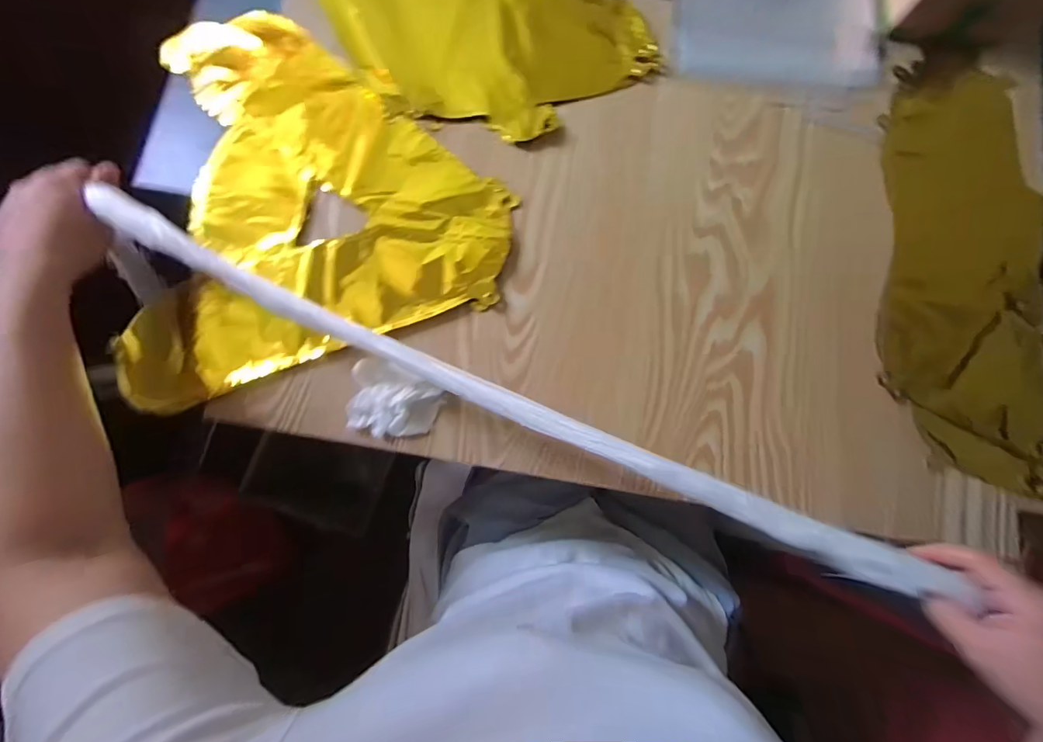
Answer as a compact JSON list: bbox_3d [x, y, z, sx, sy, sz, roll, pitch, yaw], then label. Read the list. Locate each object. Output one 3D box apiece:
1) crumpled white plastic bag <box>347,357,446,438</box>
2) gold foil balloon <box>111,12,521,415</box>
[{"bbox_3d":[-0.111,0.028,0.388,0.076,0.023,0.059,20,81,1],"label":"crumpled white plastic bag"},{"bbox_3d":[-0.224,-0.187,0.435,0.363,0.028,0.362,-19,82,-5],"label":"gold foil balloon"}]

